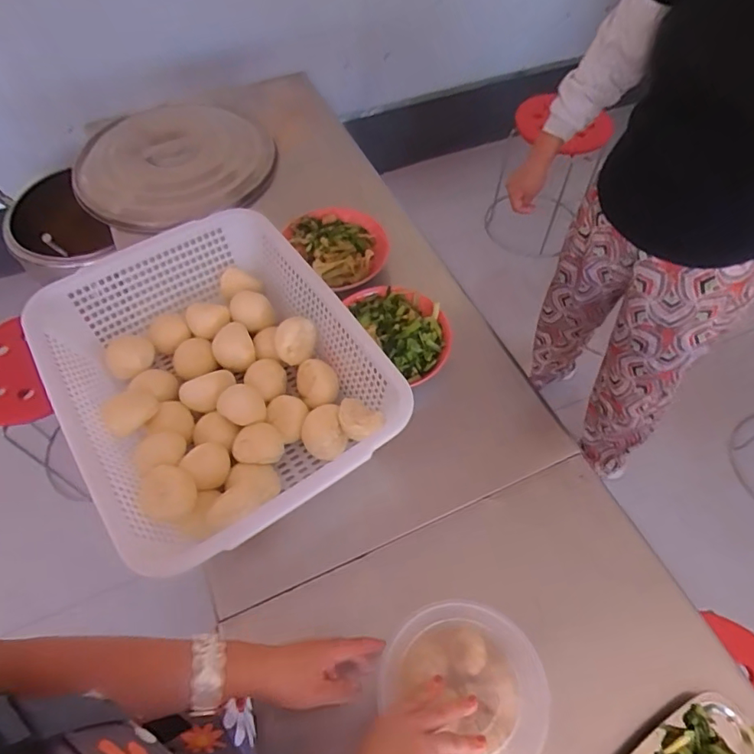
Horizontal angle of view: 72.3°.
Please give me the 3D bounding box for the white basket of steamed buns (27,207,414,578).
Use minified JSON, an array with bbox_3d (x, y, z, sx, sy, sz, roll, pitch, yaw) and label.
[{"bbox_3d":[-0.217,0.003,0.716,0.363,0.123,0.463,-30,62,-17],"label":"white basket of steamed buns"}]

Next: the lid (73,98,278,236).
[{"bbox_3d":[-0.405,-0.453,1.080,0.402,0.063,0.413,-2,55,3],"label":"lid"}]

